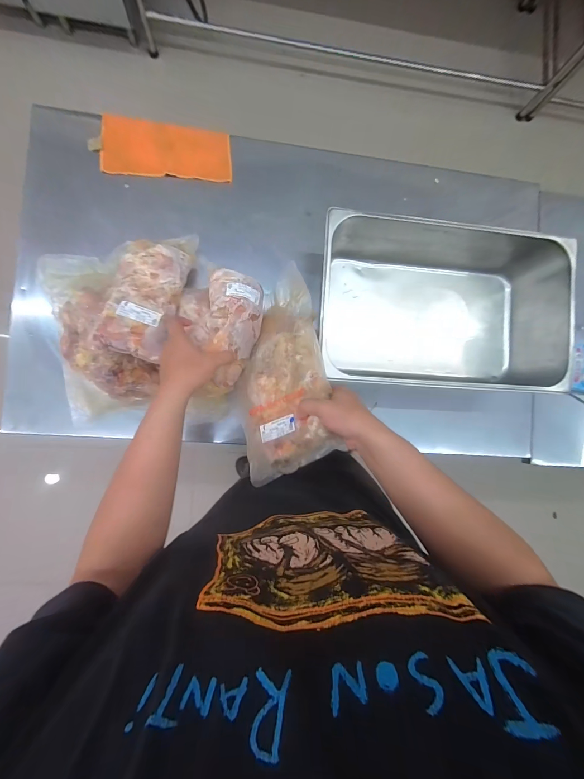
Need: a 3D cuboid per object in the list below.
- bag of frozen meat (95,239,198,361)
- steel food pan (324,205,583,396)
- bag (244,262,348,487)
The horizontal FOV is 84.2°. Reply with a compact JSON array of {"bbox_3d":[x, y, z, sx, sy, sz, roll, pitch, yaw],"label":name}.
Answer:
[{"bbox_3d":[-0.270,-0.193,0.618,0.124,0.056,0.274,16,68,-6],"label":"bag of frozen meat"},{"bbox_3d":[0.313,-0.168,0.711,0.504,0.174,0.320,3,88,-7],"label":"steel food pan"},{"bbox_3d":[-0.022,-0.029,0.566,0.178,0.047,0.340,-20,70,30],"label":"bag"}]

